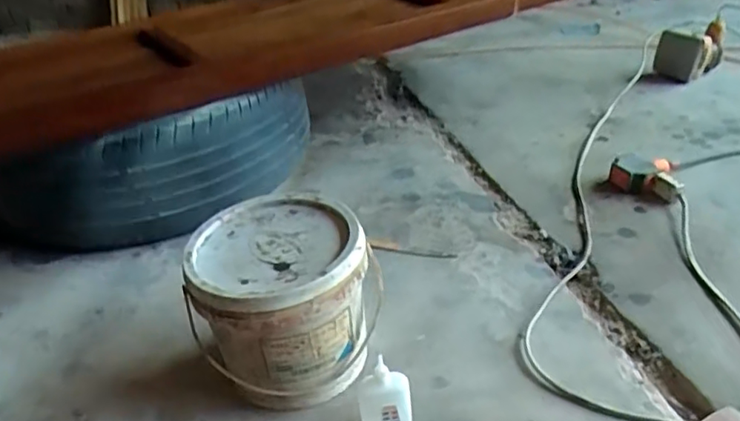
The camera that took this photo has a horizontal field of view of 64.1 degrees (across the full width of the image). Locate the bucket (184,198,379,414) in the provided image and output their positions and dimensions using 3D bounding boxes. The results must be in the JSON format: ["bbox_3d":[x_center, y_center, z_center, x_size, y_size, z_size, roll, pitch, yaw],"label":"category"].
[{"bbox_3d":[-0.090,0.103,0.676,0.187,0.180,0.178,-11,33,-9],"label":"bucket"}]

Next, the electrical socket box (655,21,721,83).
[{"bbox_3d":[0.730,-0.363,1.352,0.150,0.104,0.087,-27,38,-29],"label":"electrical socket box"}]

